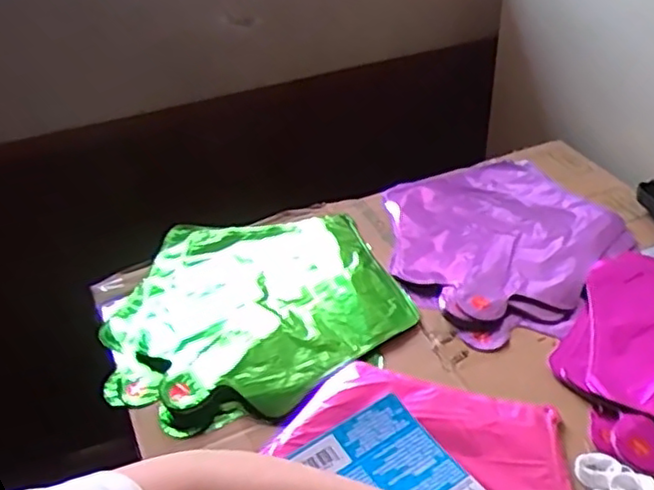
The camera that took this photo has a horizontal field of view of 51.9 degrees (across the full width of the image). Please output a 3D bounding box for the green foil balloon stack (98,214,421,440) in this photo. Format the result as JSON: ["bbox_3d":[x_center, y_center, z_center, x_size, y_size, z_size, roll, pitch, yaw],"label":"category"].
[{"bbox_3d":[-0.074,0.056,0.626,0.260,0.032,0.249,-19,42,-17],"label":"green foil balloon stack"}]

